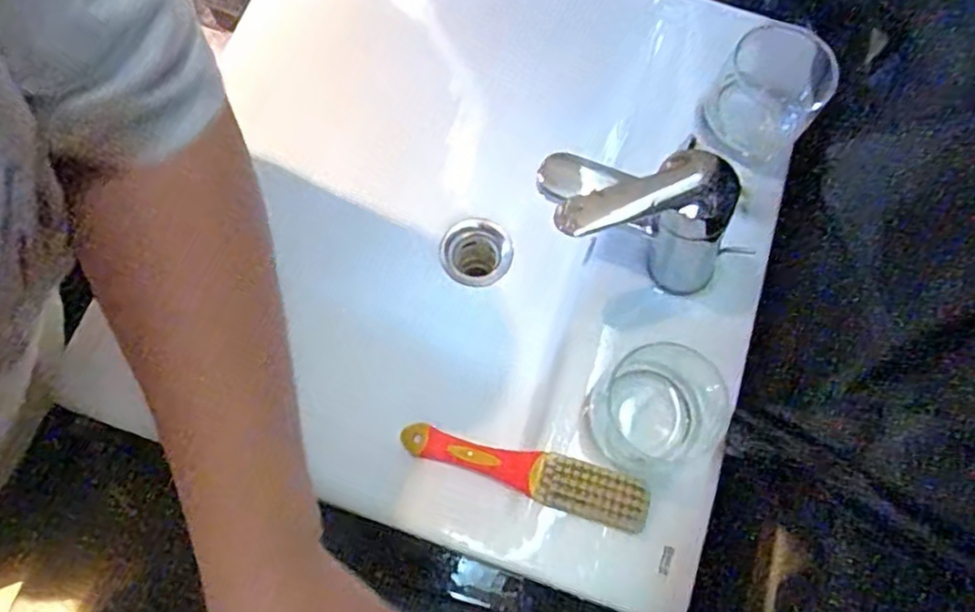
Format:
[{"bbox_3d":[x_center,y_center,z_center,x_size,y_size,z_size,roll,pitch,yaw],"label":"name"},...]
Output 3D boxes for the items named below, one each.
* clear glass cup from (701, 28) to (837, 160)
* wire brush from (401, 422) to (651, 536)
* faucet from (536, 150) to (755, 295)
[{"bbox_3d":[0.198,-0.150,0.481,0.069,0.052,0.065,39,76,9],"label":"clear glass cup"},{"bbox_3d":[0.022,0.107,0.440,0.162,0.016,0.032,12,73,20],"label":"wire brush"},{"bbox_3d":[0.094,-0.059,0.425,0.116,0.119,0.076,-1,74,-3],"label":"faucet"}]

